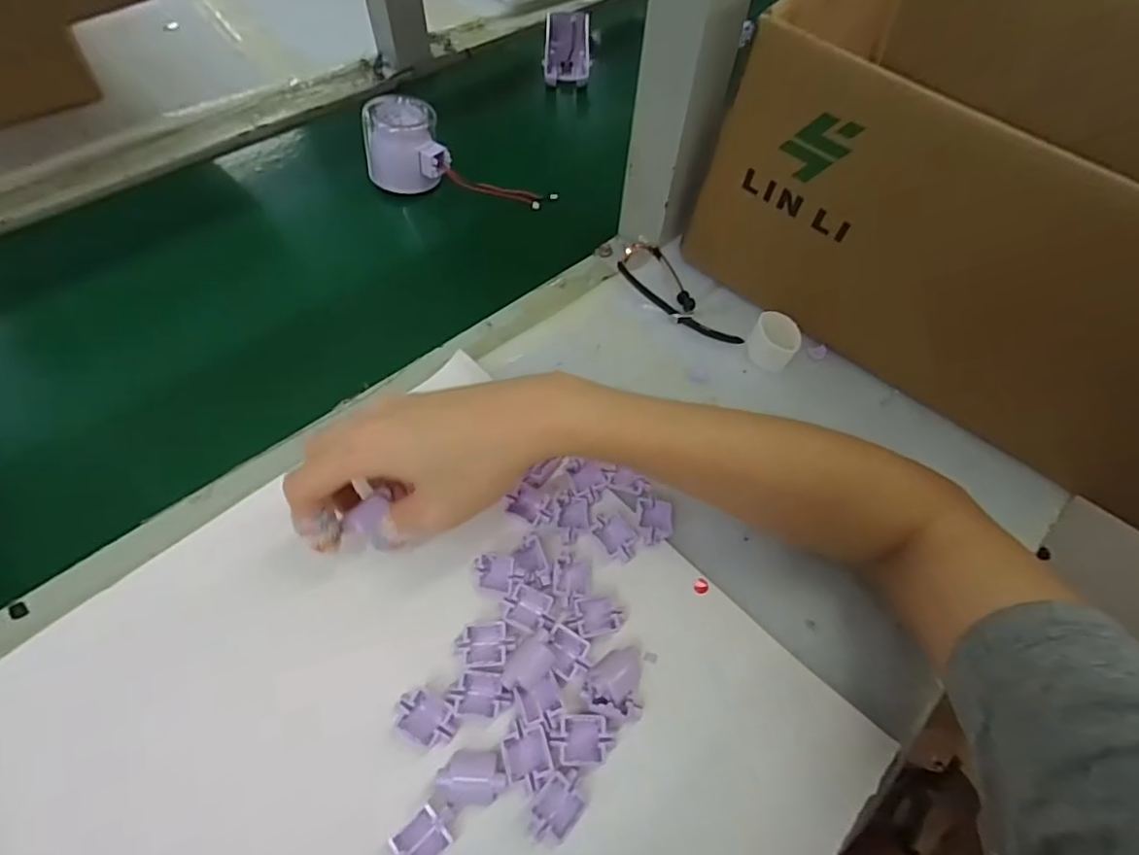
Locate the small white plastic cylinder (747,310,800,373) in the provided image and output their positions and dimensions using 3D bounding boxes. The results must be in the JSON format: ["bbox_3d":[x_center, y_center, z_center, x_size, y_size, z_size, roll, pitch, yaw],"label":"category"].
[{"bbox_3d":[0.133,-0.054,0.365,0.030,0.031,0.024,31,62,14],"label":"small white plastic cylinder"}]

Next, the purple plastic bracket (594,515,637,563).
[{"bbox_3d":[0.025,0.059,0.300,0.018,0.005,0.027,-31,66,-20],"label":"purple plastic bracket"}]

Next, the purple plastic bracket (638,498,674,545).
[{"bbox_3d":[0.047,0.051,0.304,0.019,0.010,0.025,5,59,-1],"label":"purple plastic bracket"}]

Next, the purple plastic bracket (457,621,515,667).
[{"bbox_3d":[-0.040,0.104,0.266,0.024,0.004,0.019,-4,60,-6],"label":"purple plastic bracket"}]

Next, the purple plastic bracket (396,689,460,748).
[{"bbox_3d":[-0.065,0.131,0.251,0.028,0.007,0.018,29,62,13],"label":"purple plastic bracket"}]

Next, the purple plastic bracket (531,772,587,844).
[{"bbox_3d":[-0.005,0.160,0.234,0.019,0.004,0.027,36,64,17],"label":"purple plastic bracket"}]

